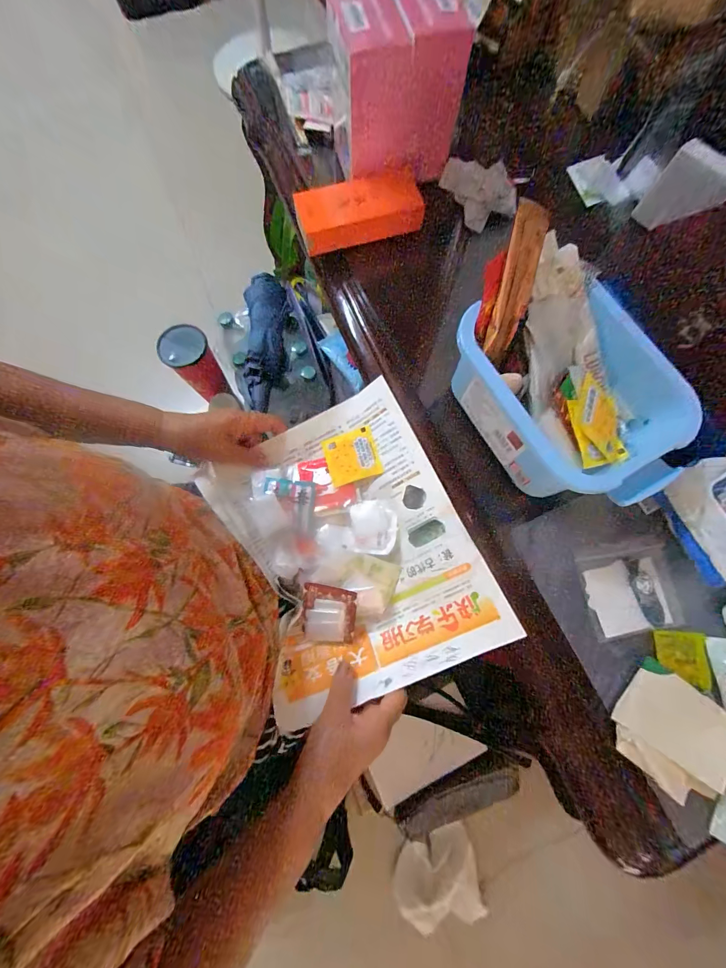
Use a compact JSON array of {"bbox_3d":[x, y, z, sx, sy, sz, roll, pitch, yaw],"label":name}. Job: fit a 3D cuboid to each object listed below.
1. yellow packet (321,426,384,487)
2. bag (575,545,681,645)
[{"bbox_3d":[-0.014,-0.034,0.437,0.064,0.004,0.063,-17,74,5],"label":"yellow packet"},{"bbox_3d":[0.263,0.105,0.346,0.088,0.009,0.076,-9,75,-2],"label":"bag"}]

